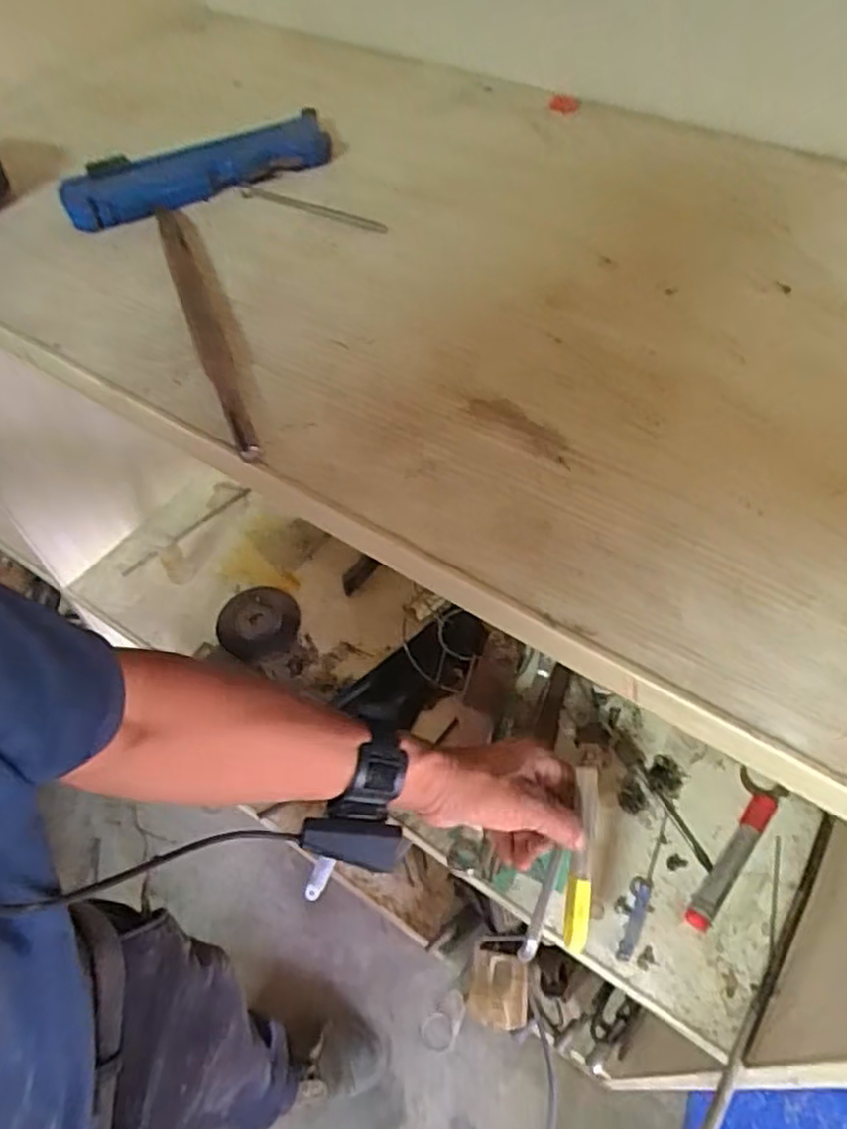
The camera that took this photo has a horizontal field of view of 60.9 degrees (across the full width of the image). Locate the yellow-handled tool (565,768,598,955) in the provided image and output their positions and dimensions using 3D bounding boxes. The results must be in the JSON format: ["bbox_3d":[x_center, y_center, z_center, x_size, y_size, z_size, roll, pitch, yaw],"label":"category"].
[{"bbox_3d":[0.122,0.224,0.551,0.018,0.015,0.131,7,71,8],"label":"yellow-handled tool"}]

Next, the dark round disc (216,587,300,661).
[{"bbox_3d":[-0.182,0.062,0.794,0.089,0.015,0.087,-1,53,2],"label":"dark round disc"}]

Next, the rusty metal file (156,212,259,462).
[{"bbox_3d":[-0.112,-0.124,0.364,0.015,0.009,0.206,-19,55,-11],"label":"rusty metal file"}]

